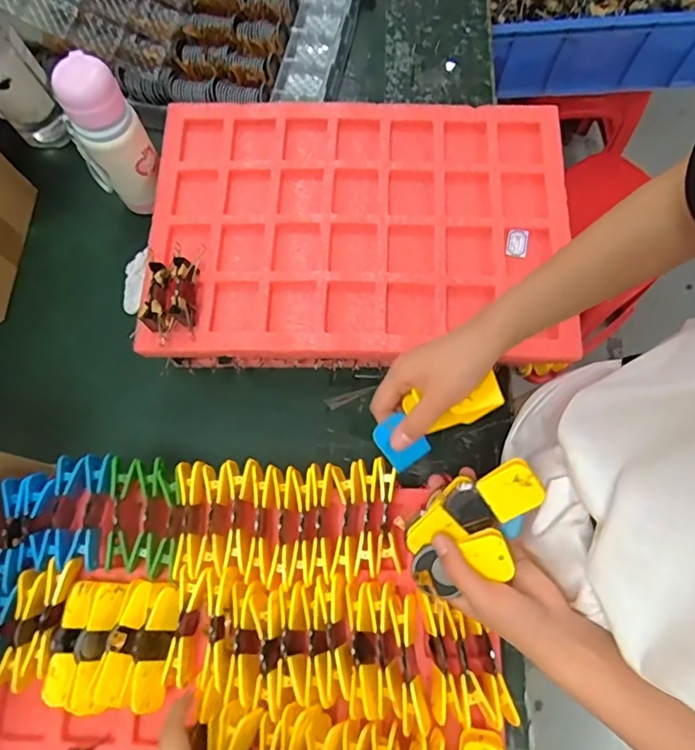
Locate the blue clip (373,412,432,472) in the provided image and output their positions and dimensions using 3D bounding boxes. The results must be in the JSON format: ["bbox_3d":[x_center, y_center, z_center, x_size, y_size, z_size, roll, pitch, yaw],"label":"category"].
[{"bbox_3d":[0.044,0.055,0.450,0.035,0.010,0.045,-36,73,-11],"label":"blue clip"}]

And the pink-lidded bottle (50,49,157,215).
[{"bbox_3d":[-0.295,-0.293,0.667,0.085,0.181,0.092,-35,79,-9],"label":"pink-lidded bottle"}]

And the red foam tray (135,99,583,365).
[{"bbox_3d":[0.009,-0.181,0.648,0.484,0.047,0.345,3,70,3],"label":"red foam tray"}]

